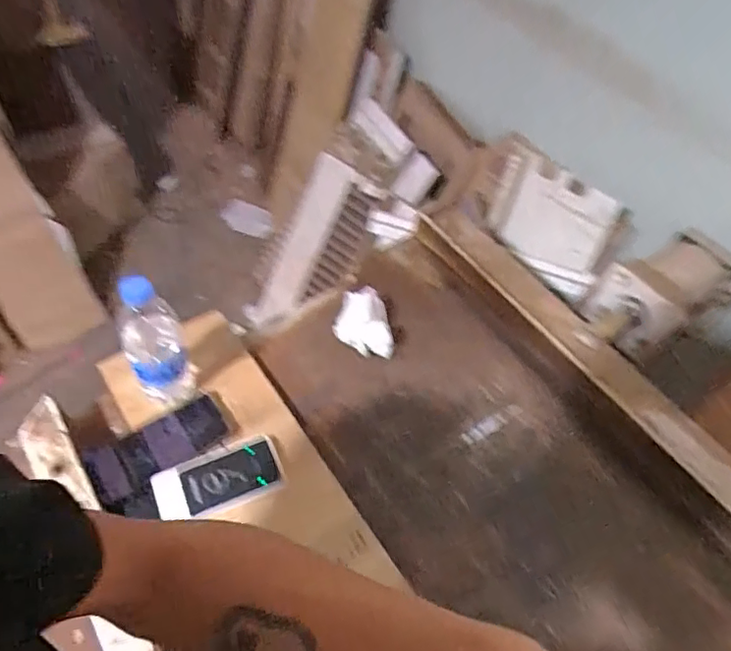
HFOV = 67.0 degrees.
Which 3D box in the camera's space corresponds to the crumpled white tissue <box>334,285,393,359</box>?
[{"bbox_3d":[-0.001,-0.006,0.846,0.091,0.072,0.096,7,53,-2],"label":"crumpled white tissue"}]

